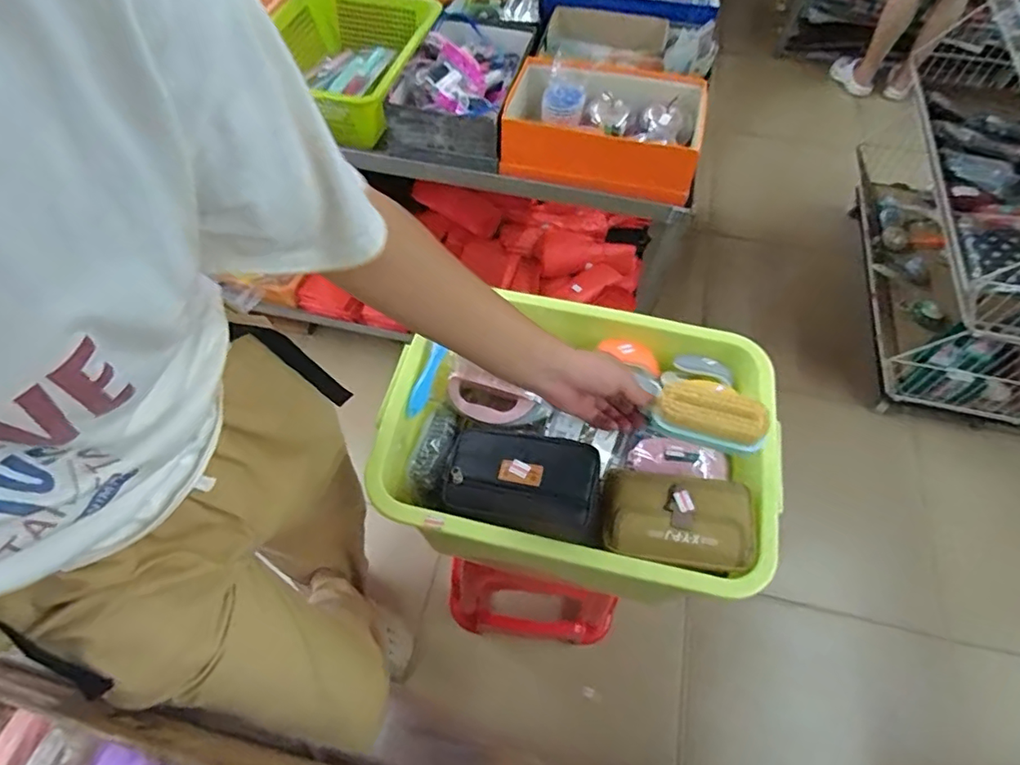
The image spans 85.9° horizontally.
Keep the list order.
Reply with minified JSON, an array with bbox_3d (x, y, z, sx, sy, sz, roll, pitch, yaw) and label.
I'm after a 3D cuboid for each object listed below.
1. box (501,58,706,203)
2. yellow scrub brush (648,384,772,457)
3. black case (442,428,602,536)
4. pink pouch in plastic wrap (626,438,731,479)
[{"bbox_3d":[0.152,-0.450,0.953,0.342,0.094,0.244,15,60,8],"label":"box"},{"bbox_3d":[0.218,0.036,0.601,0.119,0.034,0.063,15,60,8],"label":"yellow scrub brush"},{"bbox_3d":[0.013,0.115,0.656,0.175,0.045,0.103,11,60,6],"label":"black case"},{"bbox_3d":[0.227,0.103,0.739,0.128,0.026,0.053,7,59,3],"label":"pink pouch in plastic wrap"}]

